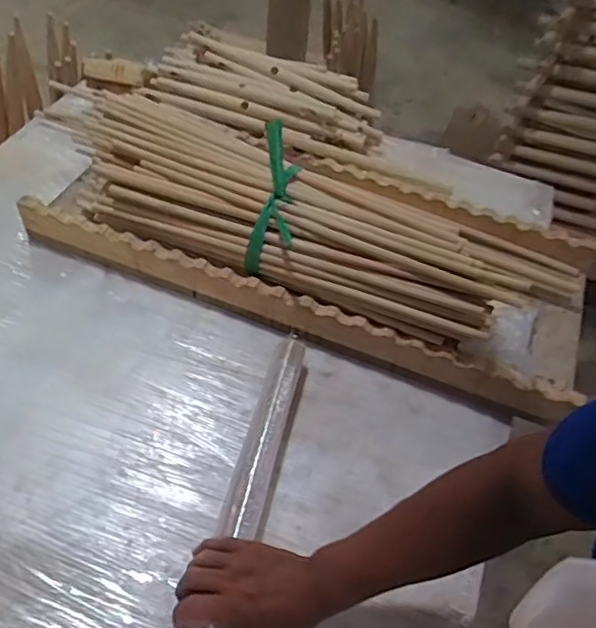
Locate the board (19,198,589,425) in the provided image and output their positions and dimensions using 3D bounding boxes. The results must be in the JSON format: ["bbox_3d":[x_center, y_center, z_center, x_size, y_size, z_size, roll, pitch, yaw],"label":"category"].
[{"bbox_3d":[-0.030,-0.008,0.892,0.843,0.079,0.029,20,50,10],"label":"board"}]

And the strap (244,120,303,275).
[{"bbox_3d":[-0.028,-0.164,0.886,0.067,0.085,0.219,11,88,3],"label":"strap"}]

